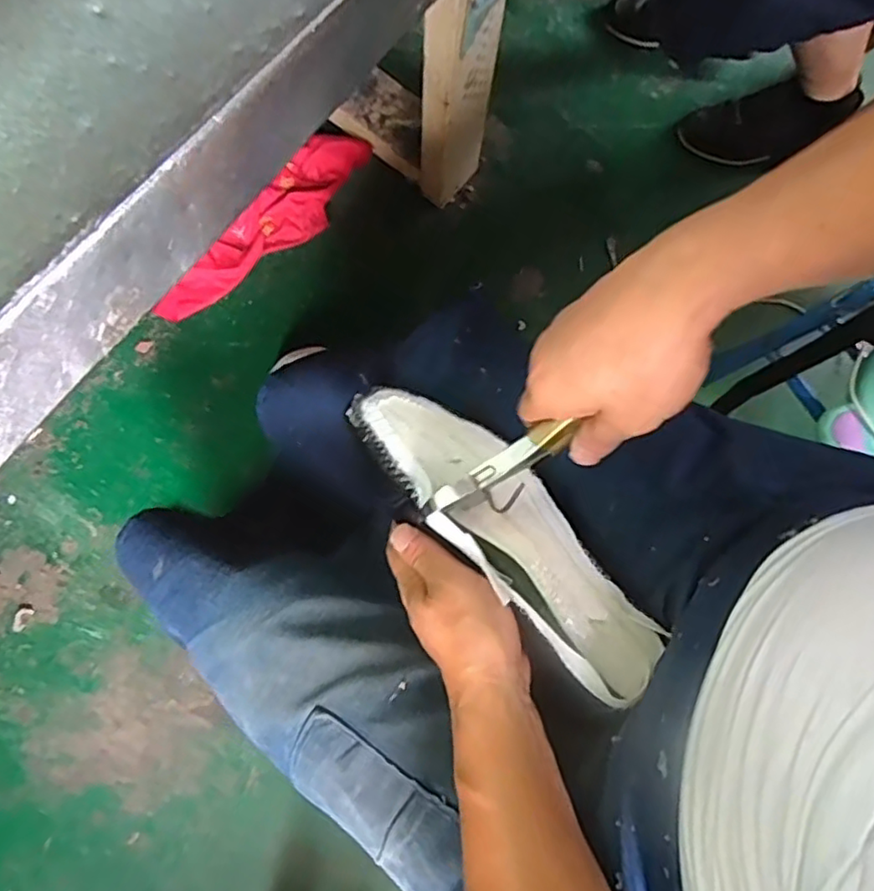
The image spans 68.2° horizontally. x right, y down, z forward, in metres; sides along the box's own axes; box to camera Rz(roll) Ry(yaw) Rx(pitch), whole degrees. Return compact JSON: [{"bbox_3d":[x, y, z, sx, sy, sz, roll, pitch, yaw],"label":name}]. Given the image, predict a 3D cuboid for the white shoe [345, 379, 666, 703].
[{"bbox_3d":[0.039,0.051,0.426,0.084,0.055,0.249,-31,71,-37],"label":"white shoe"}]

